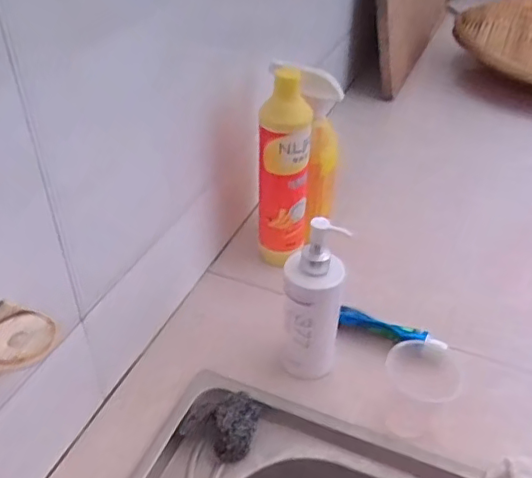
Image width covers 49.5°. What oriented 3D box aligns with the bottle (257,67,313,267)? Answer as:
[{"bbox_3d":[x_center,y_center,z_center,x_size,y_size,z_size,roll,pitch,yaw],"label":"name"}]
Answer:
[{"bbox_3d":[0.020,-0.070,0.673,0.059,0.243,0.050,1,39,-1],"label":"bottle"}]

